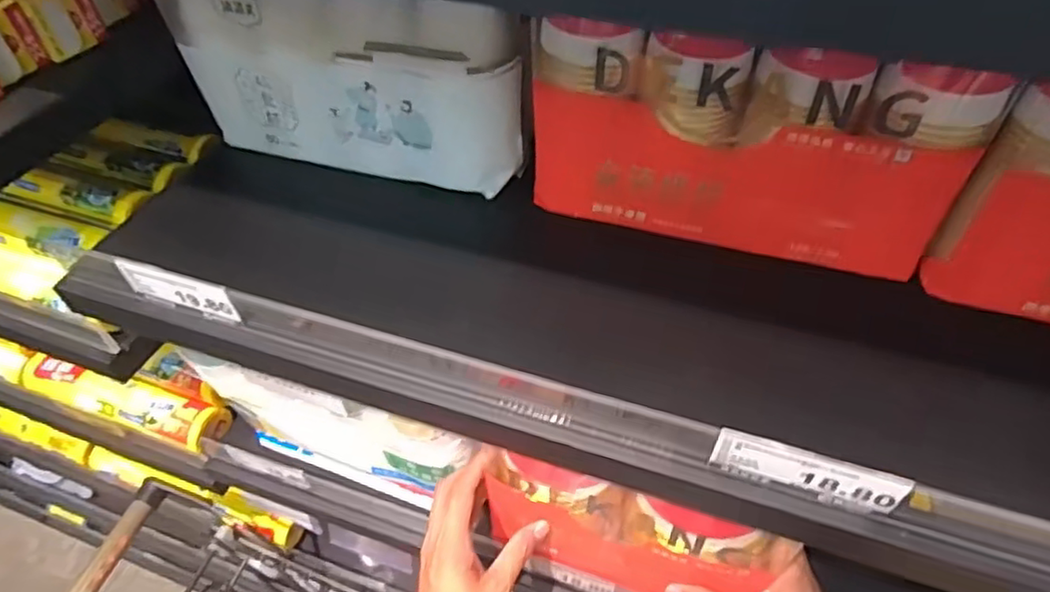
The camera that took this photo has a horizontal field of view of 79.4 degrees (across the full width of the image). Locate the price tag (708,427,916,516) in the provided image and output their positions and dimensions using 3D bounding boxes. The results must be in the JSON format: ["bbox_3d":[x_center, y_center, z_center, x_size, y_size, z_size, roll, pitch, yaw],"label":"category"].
[{"bbox_3d":[0.145,0.092,0.329,0.090,0.037,0.005,14,45,13],"label":"price tag"}]

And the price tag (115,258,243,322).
[{"bbox_3d":[-0.233,-0.002,0.432,0.086,0.037,0.009,15,50,15],"label":"price tag"}]

